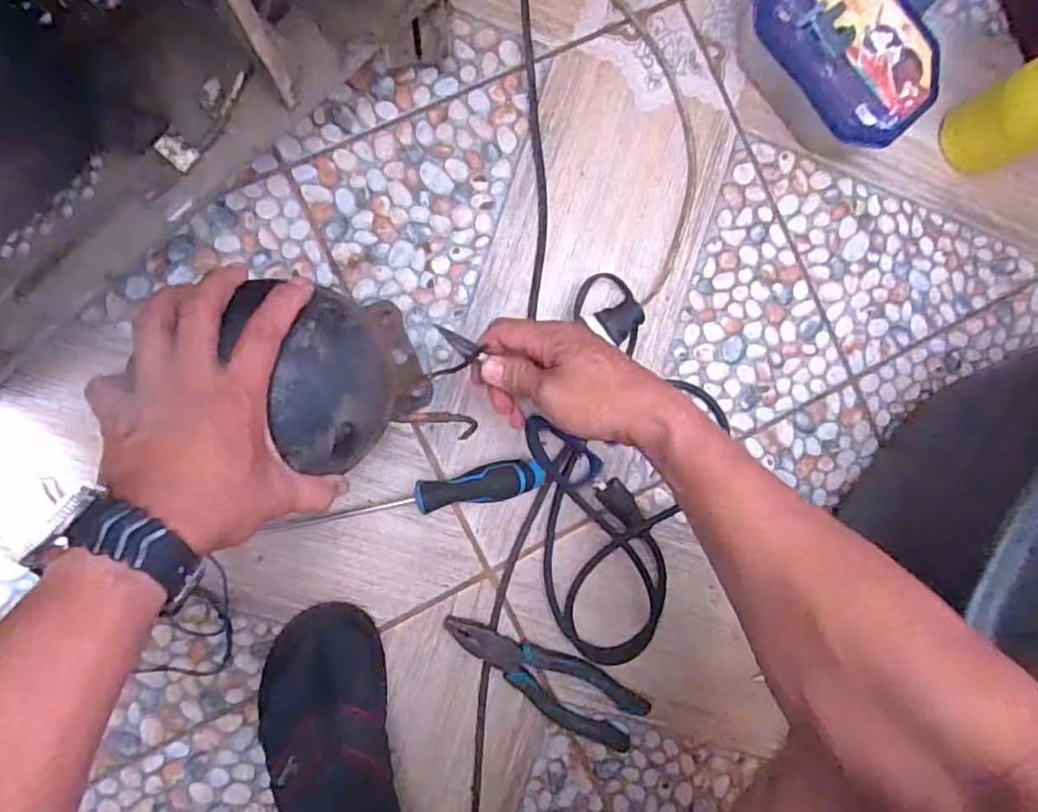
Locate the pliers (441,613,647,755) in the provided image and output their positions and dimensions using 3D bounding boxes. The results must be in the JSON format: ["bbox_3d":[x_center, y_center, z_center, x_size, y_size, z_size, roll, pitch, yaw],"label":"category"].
[{"bbox_3d":[0.022,0.248,0.538,0.201,0.015,0.059,31,86,-6],"label":"pliers"}]

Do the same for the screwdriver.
[{"bbox_3d":[-0.088,0.077,0.519,0.218,0.030,0.032,-9,91,-7],"label":"screwdriver"}]

